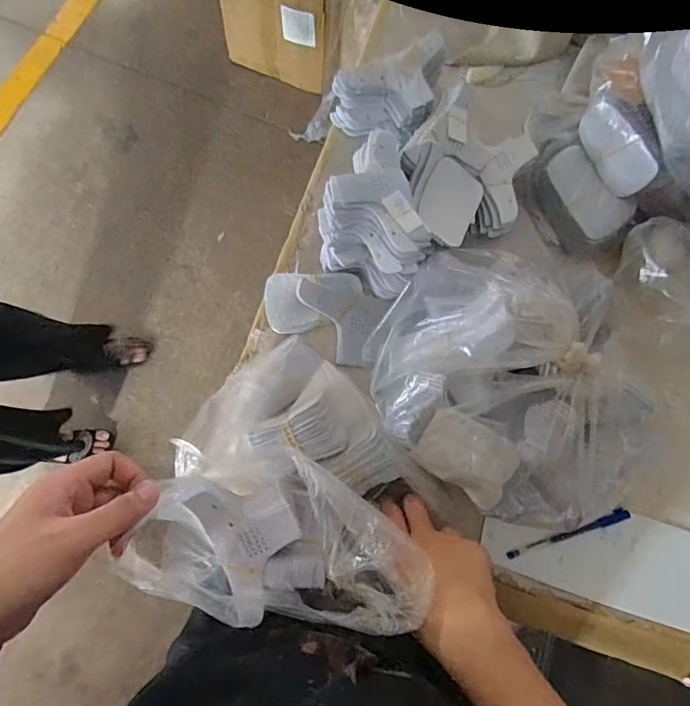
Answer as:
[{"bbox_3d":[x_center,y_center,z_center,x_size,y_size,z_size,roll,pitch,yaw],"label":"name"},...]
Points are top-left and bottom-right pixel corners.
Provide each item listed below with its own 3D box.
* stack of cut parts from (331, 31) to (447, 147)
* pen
[{"bbox_3d":[0.053,-0.326,0.593,0.124,0.078,0.116,19,77,4],"label":"stack of cut parts"},{"bbox_3d":[0.243,0.198,0.524,0.142,0.010,0.014,-17,77,-3],"label":"pen"}]

